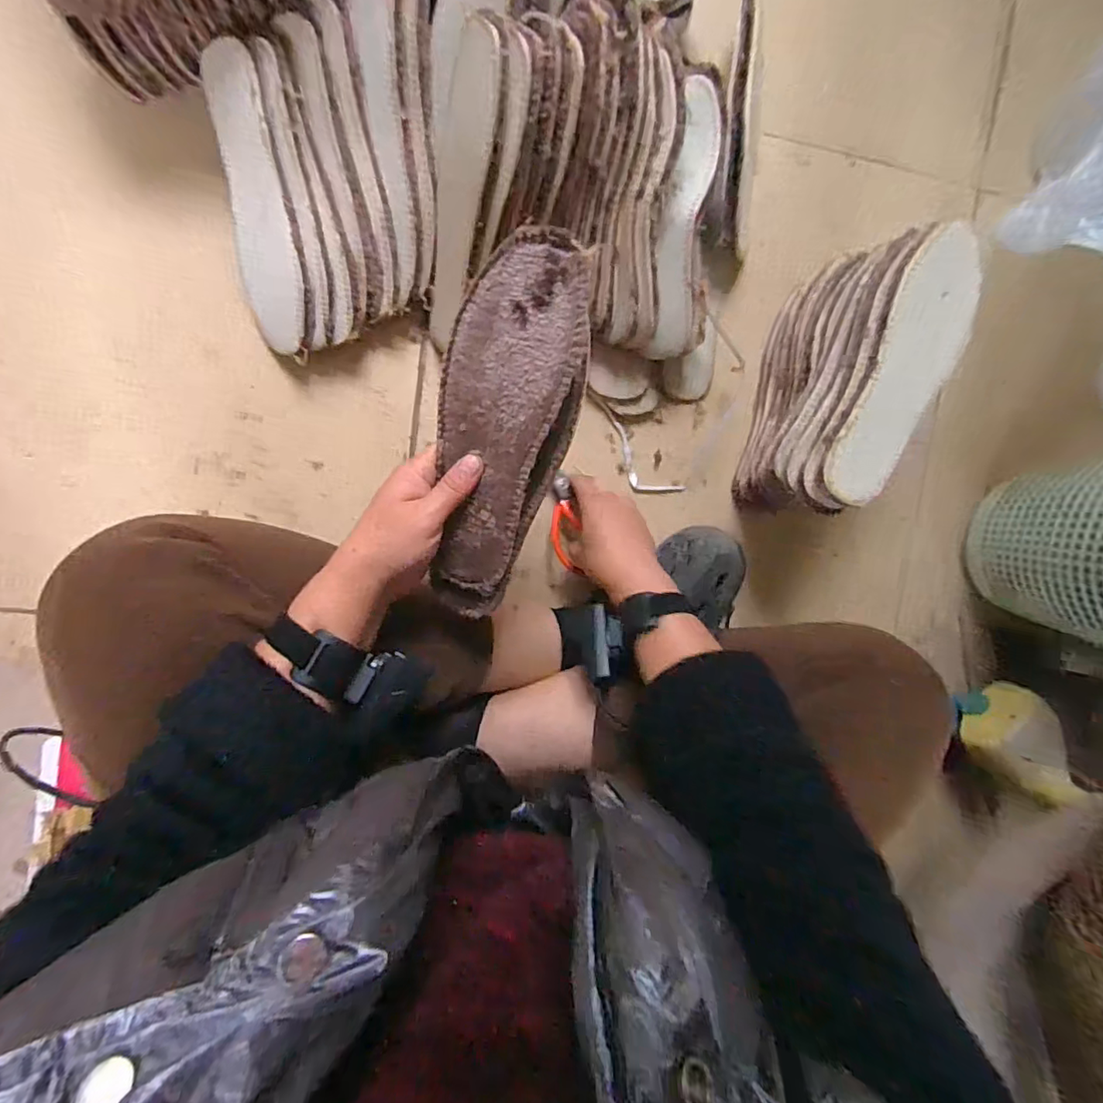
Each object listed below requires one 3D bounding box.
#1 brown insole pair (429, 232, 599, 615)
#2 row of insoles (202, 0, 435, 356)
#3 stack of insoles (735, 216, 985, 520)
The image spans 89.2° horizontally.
[{"bbox_3d":[-0.034,-0.075,0.387,0.089,0.030,0.258,11,110,-9],"label":"brown insole pair"},{"bbox_3d":[-0.201,-0.335,0.509,0.193,0.085,0.287,2,108,-4],"label":"row of insoles"},{"bbox_3d":[0.271,-0.157,0.544,0.090,0.190,0.241,19,92,-10],"label":"stack of insoles"}]

